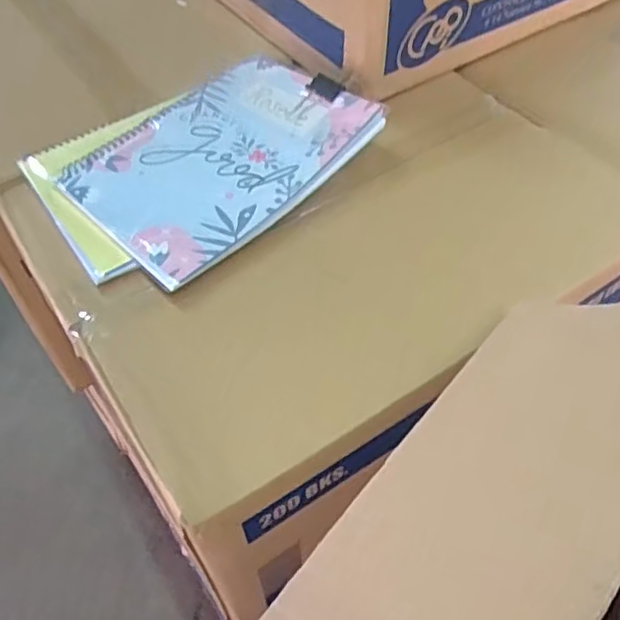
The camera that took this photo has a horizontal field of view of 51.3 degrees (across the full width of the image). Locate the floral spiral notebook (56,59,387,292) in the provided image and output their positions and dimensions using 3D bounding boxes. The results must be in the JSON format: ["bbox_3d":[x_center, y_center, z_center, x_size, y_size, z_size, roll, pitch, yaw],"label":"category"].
[{"bbox_3d":[-0.068,-0.122,0.497,0.214,0.015,0.152,-40,61,-21],"label":"floral spiral notebook"}]

